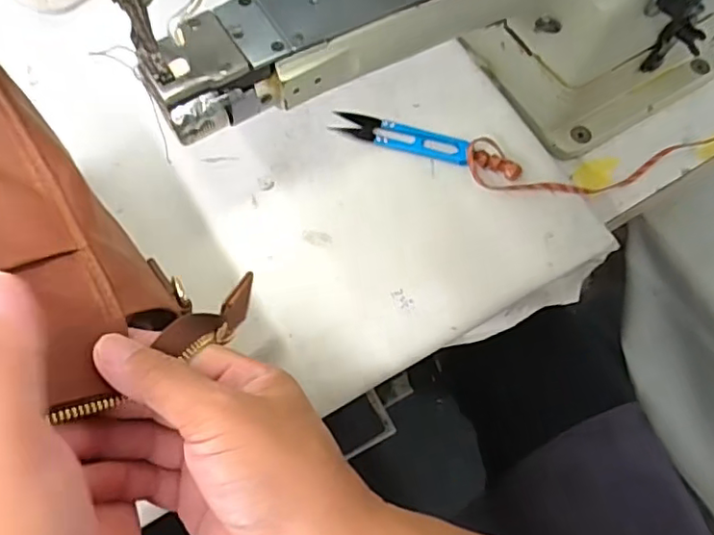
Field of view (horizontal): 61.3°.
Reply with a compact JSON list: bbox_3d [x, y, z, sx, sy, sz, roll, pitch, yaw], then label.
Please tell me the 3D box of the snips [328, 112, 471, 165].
[{"bbox_3d":[0.031,-0.095,0.425,0.096,0.007,0.024,17,69,7],"label":"snips"}]

